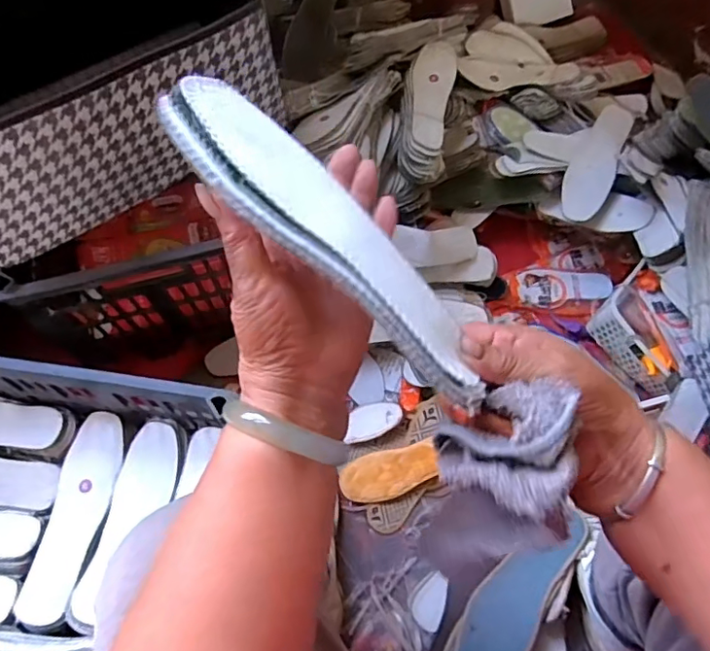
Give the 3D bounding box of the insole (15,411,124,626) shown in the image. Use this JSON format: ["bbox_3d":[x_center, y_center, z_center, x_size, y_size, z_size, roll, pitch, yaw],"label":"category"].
[{"bbox_3d":[-0.327,0.220,0.642,0.069,0.018,0.230,6,65,5],"label":"insole"}]

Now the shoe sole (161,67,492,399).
[{"bbox_3d":[-0.013,-0.052,0.285,0.221,0.015,0.072,45,38,5],"label":"shoe sole"}]

